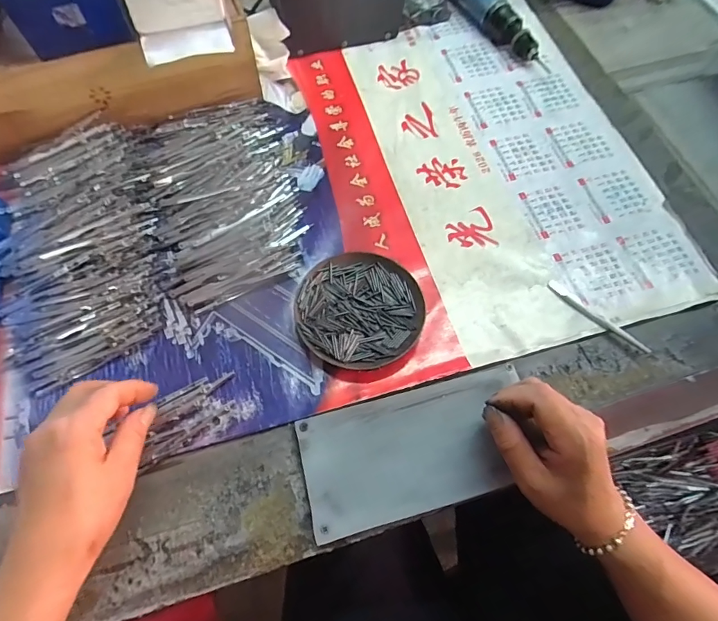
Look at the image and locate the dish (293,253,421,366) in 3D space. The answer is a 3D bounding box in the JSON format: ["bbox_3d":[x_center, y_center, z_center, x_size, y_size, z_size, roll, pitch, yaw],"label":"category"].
[{"bbox_3d":[0.001,-0.001,0.404,0.114,0.016,0.112,0,64,1],"label":"dish"}]

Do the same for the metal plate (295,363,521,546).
[{"bbox_3d":[0.048,0.110,0.354,0.185,0.013,0.093,-15,63,-6],"label":"metal plate"}]

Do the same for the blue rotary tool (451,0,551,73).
[{"bbox_3d":[0.174,-0.390,0.570,0.044,0.046,0.202,-29,68,-13],"label":"blue rotary tool"}]

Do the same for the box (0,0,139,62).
[{"bbox_3d":[-0.278,-0.317,0.414,0.091,0.066,0.126,-19,68,-9],"label":"box"}]

